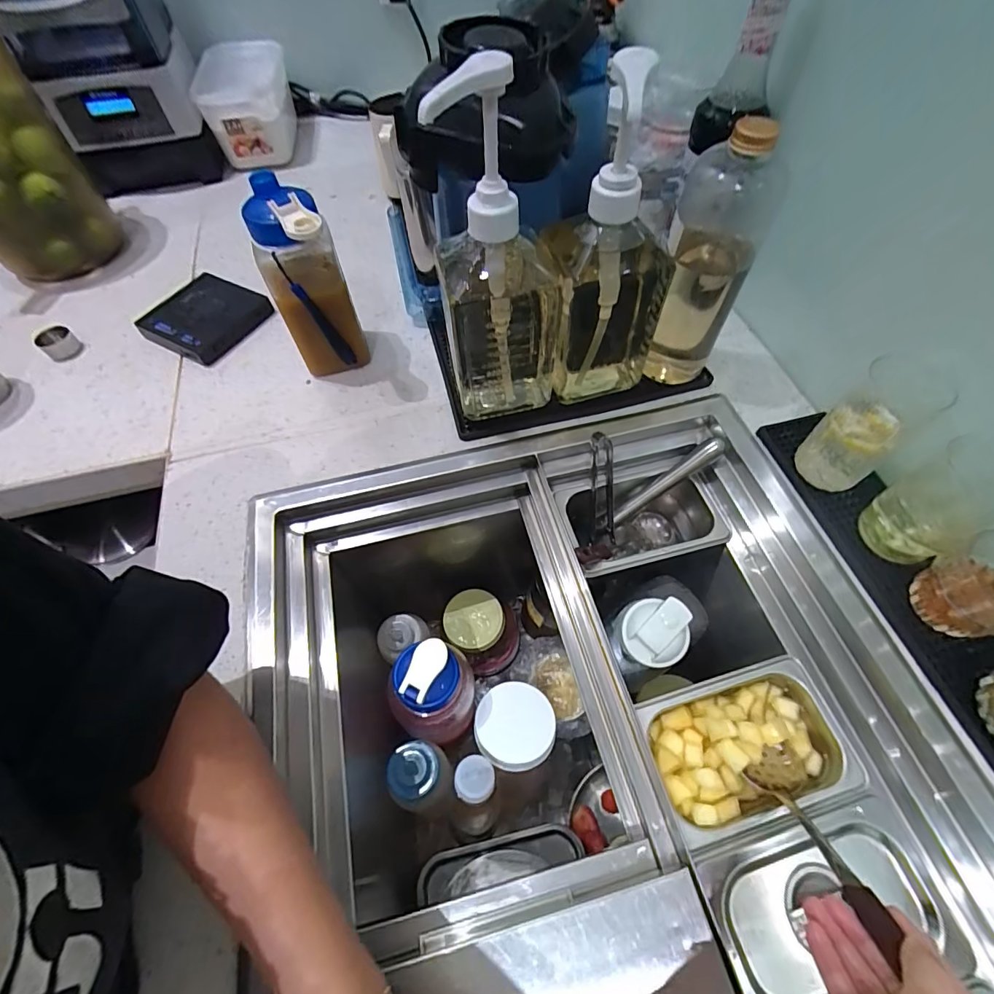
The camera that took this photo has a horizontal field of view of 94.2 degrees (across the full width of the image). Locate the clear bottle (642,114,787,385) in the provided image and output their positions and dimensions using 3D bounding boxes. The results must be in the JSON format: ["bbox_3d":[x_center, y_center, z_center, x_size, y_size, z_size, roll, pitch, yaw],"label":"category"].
[{"bbox_3d":[0.202,-0.217,0.457,0.079,0.240,0.072,20,62,14],"label":"clear bottle"}]

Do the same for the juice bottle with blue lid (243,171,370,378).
[{"bbox_3d":[-0.199,-0.217,0.498,0.076,0.195,0.082,-19,60,-9],"label":"juice bottle with blue lid"}]

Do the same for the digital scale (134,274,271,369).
[{"bbox_3d":[-0.391,-0.240,0.613,0.137,0.026,0.126,22,62,15],"label":"digital scale"}]

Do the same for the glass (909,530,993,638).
[{"bbox_3d":[0.387,0.072,0.362,0.063,0.072,0.070,-19,60,-9],"label":"glass"}]

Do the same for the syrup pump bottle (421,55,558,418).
[{"bbox_3d":[0.003,-0.195,0.422,0.099,0.289,0.086,-9,59,-3],"label":"syrup pump bottle"}]

